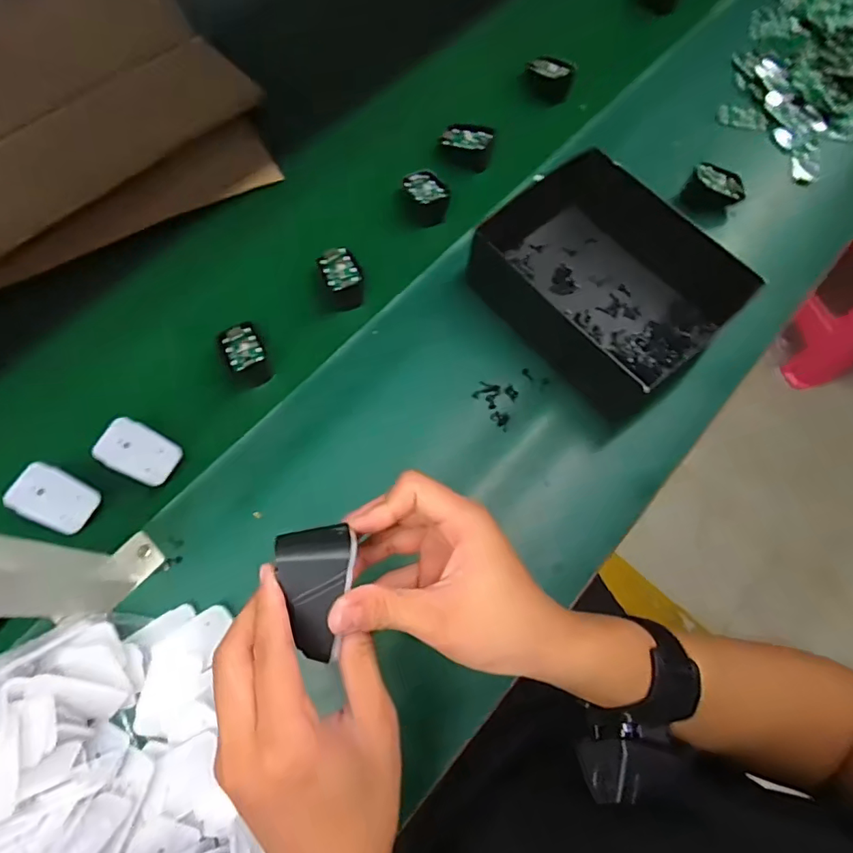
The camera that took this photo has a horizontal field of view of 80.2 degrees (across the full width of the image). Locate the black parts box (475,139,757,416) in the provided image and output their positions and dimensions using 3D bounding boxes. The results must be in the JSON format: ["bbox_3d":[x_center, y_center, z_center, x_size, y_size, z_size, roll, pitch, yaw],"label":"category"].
[{"bbox_3d":[0.192,-0.165,0.549,0.205,0.090,0.251,-42,77,-15],"label":"black parts box"}]

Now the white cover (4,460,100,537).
[{"bbox_3d":[-0.344,0.067,0.469,0.068,0.005,0.047,30,67,-15],"label":"white cover"}]

